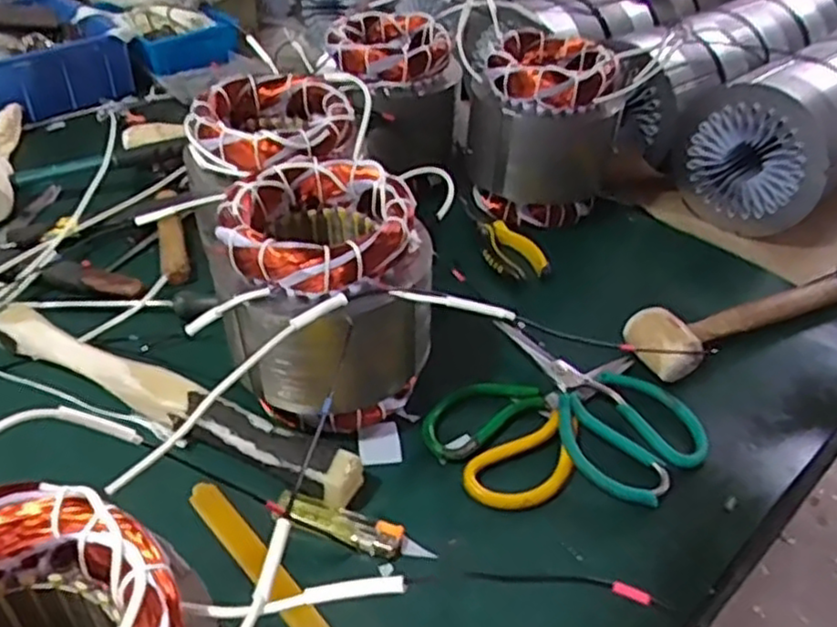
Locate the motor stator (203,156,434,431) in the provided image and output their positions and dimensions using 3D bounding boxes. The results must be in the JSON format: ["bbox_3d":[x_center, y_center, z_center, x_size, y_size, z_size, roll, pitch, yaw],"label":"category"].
[{"bbox_3d":[-0.067,-0.006,0.520,0.133,0.153,0.140,2,41,-2],"label":"motor stator"}]

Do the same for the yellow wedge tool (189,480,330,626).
[{"bbox_3d":[-0.095,0.160,0.447,0.020,0.006,0.165,-29,51,-32],"label":"yellow wedge tool"}]

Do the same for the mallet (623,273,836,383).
[{"bbox_3d":[0.305,-0.010,0.631,0.270,0.038,0.063,-18,45,-23],"label":"mallet"}]

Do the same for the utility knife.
[{"bbox_3d":[-0.043,0.140,0.471,0.105,0.012,0.023,16,43,14],"label":"utility knife"}]

